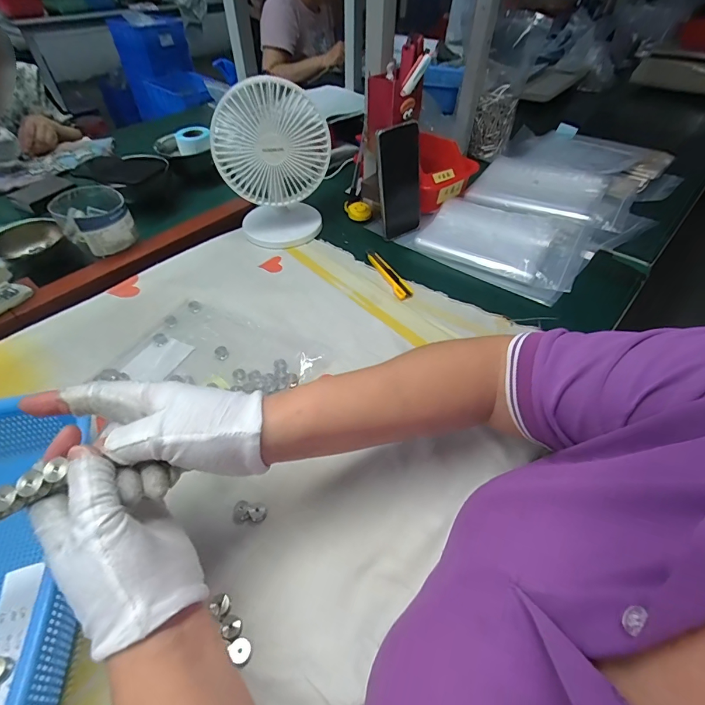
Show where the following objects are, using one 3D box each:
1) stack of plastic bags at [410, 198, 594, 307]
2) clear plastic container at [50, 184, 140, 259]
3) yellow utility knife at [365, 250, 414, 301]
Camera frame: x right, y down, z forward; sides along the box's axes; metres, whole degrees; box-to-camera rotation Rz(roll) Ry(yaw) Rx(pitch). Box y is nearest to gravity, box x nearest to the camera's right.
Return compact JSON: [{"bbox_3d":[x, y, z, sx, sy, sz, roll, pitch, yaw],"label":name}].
[{"bbox_3d":[0.245,-0.181,0.625,0.243,0.038,0.192,30,54,25],"label":"stack of plastic bags"},{"bbox_3d":[-0.401,-0.199,0.615,0.098,0.081,0.097,-26,52,-22],"label":"clear plastic container"},{"bbox_3d":[0.052,-0.122,0.591,0.023,0.011,0.126,-18,50,-16],"label":"yellow utility knife"}]

